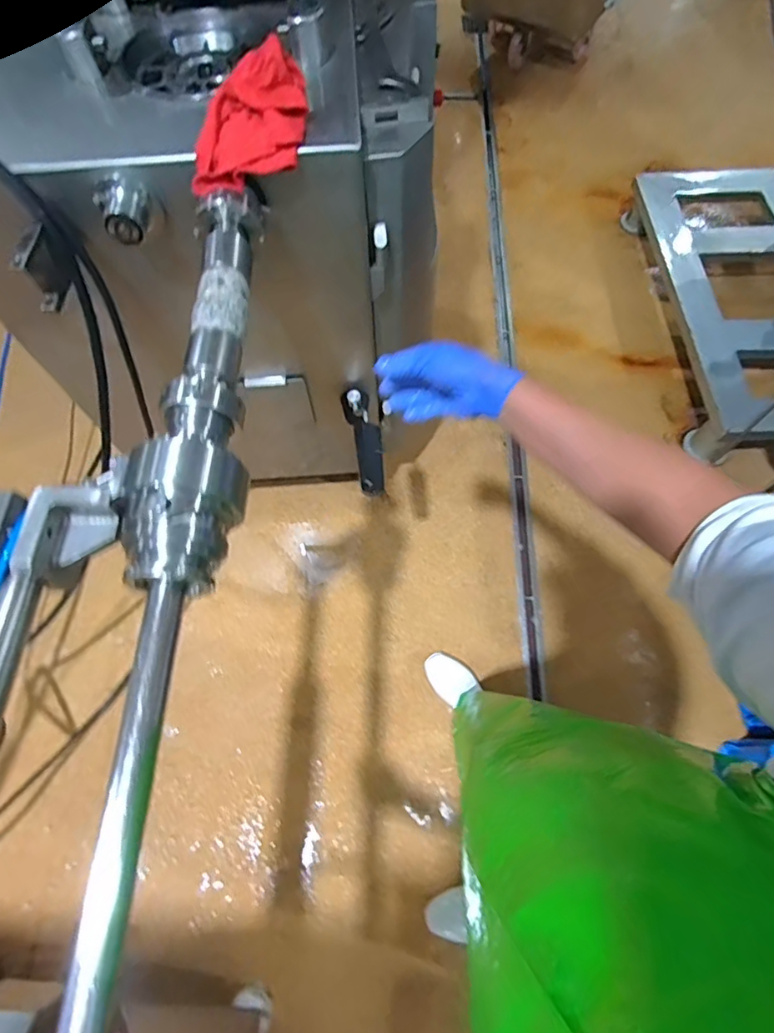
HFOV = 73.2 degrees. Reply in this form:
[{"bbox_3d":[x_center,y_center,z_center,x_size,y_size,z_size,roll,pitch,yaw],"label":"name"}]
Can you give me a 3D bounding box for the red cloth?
[{"bbox_3d":[-0.185,-0.551,0.718,0.145,0.071,0.211,3,66,2],"label":"red cloth"}]

